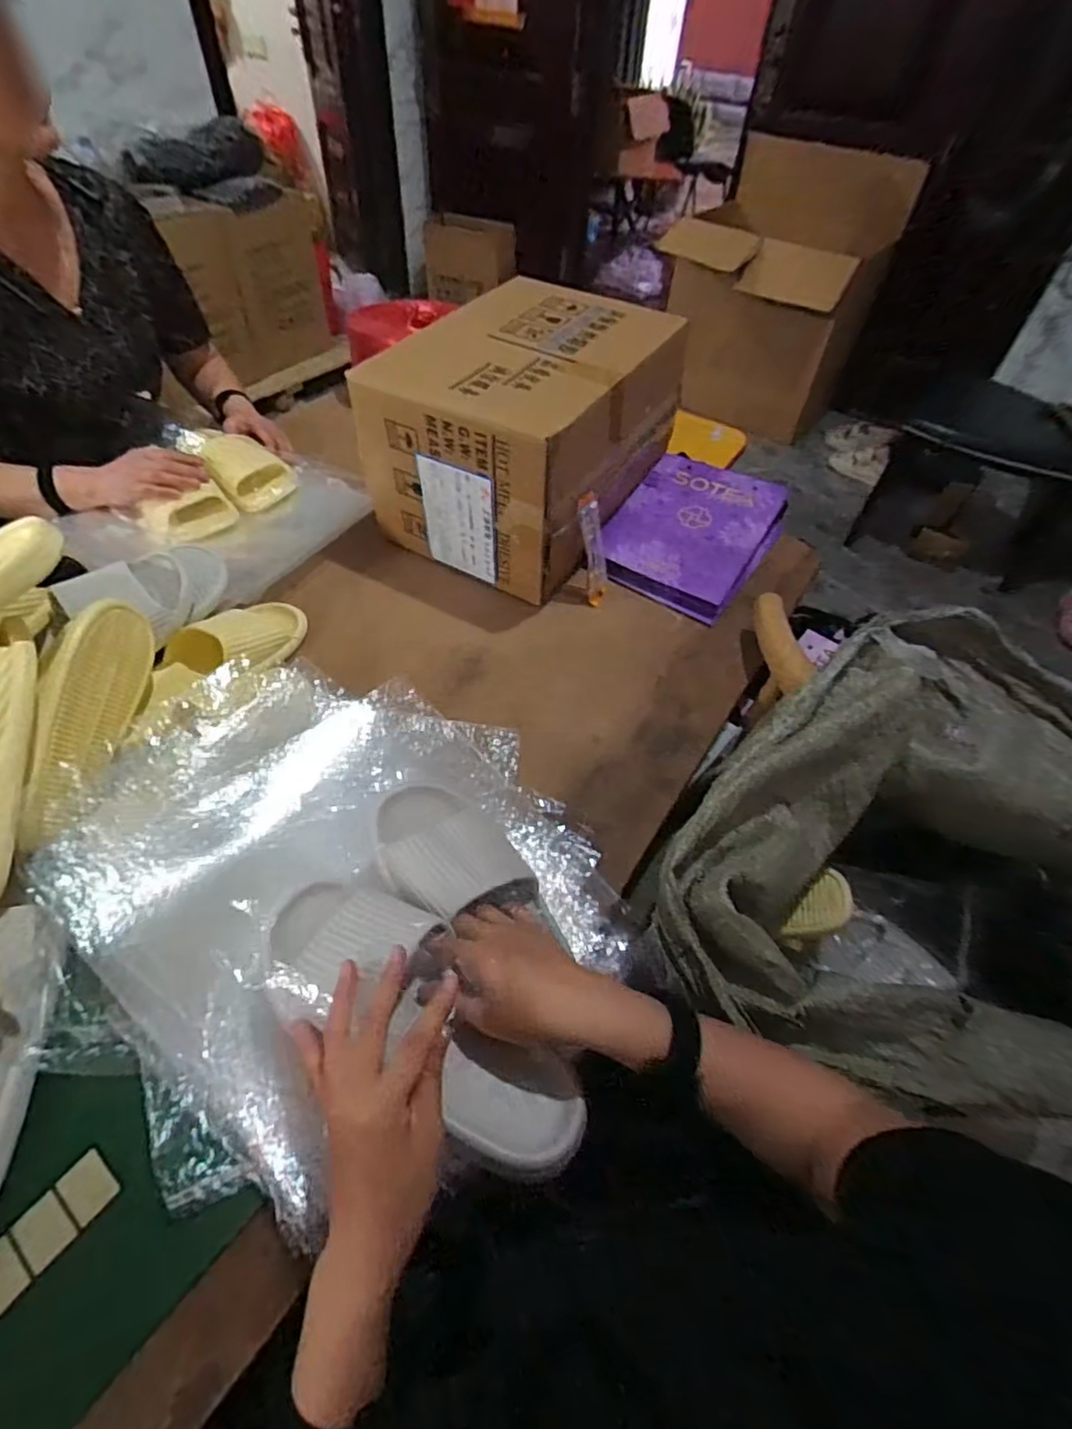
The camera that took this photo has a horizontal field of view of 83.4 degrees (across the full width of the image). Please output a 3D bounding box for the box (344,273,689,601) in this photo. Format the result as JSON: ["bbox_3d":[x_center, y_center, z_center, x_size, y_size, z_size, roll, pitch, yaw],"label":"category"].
[{"bbox_3d":[-0.007,-0.385,0.829,0.288,0.243,0.361,26,55,16],"label":"box"}]

